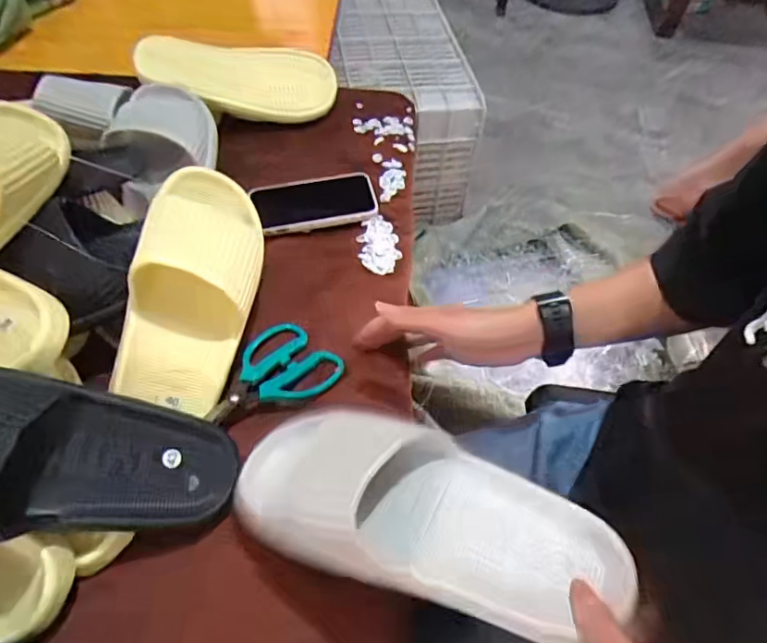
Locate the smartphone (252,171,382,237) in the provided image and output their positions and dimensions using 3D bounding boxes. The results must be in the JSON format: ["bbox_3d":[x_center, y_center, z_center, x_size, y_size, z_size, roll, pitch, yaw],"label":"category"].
[{"bbox_3d":[-0.080,-0.145,0.619,0.142,0.015,0.080,-11,55,-11],"label":"smartphone"}]

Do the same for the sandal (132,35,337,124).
[{"bbox_3d":[-0.189,-0.324,0.692,0.254,0.063,0.081,0,54,-20],"label":"sandal"}]

